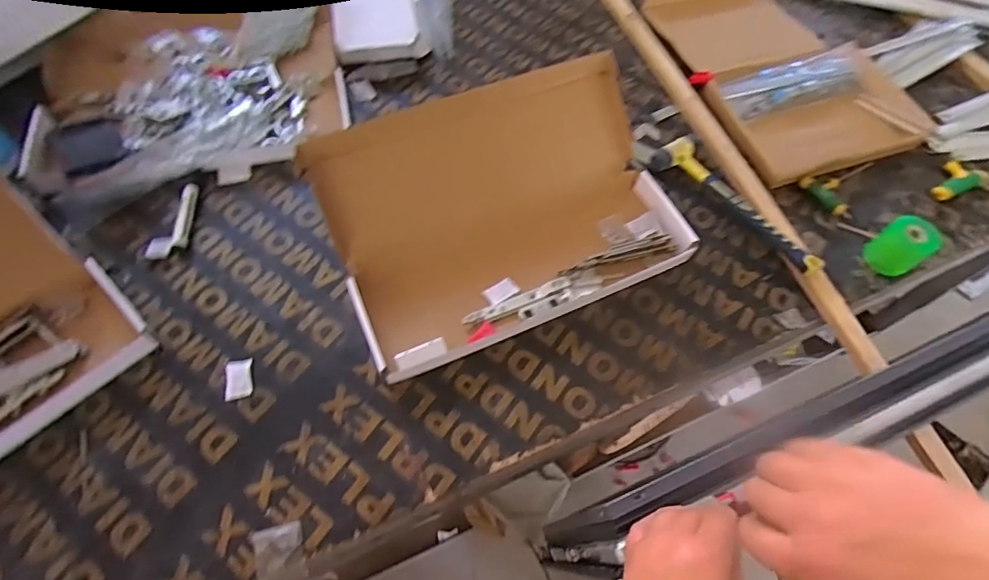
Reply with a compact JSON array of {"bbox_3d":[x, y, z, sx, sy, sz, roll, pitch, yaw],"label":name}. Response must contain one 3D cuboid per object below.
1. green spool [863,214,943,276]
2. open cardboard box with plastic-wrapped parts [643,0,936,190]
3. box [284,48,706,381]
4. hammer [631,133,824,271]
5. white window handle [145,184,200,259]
[{"bbox_3d":[0.511,-0.055,0.659,0.048,0.060,0.056,-28,65,-17],"label":"green spool"},{"bbox_3d":[0.445,-0.372,0.854,0.297,0.038,0.437,-16,62,-11],"label":"open cardboard box with plastic-wrapped parts"},{"bbox_3d":[0.015,-0.101,0.624,0.400,0.124,0.255,-22,64,-14],"label":"box"},{"bbox_3d":[0.309,-0.127,0.697,0.279,0.029,0.075,41,67,19],"label":"hammer"},{"bbox_3d":[-0.408,-0.086,0.668,0.048,0.021,0.114,-4,61,-5],"label":"white window handle"}]

